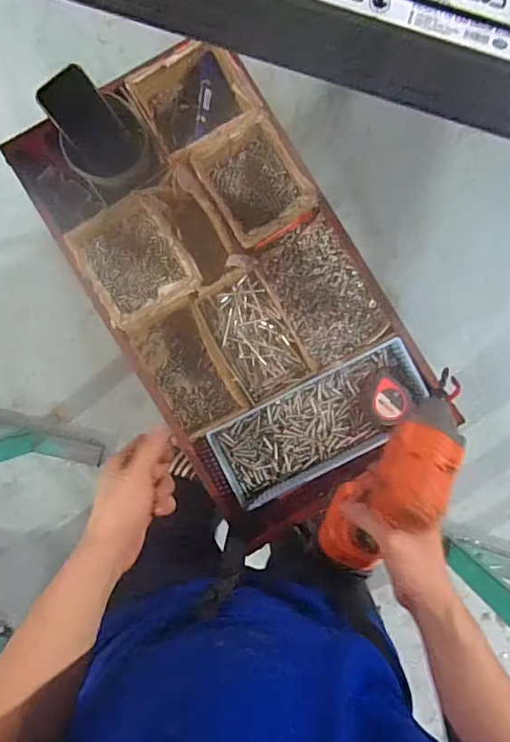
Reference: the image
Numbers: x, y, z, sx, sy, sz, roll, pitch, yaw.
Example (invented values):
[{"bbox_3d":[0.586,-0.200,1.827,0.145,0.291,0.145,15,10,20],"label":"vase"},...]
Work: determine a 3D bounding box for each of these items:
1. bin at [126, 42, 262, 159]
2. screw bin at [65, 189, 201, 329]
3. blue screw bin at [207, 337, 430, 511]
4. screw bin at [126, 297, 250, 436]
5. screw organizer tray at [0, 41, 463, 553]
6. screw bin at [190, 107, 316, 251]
[{"bbox_3d":[-0.089,-0.385,0.716,0.144,0.062,0.135,-31,90,-1],"label":"bin"},{"bbox_3d":[-0.168,-0.157,0.711,0.138,0.057,0.159,-29,90,-1],"label":"screw bin"},{"bbox_3d":[0.093,0.074,0.710,0.300,0.054,0.125,-27,90,-1],"label":"blue screw bin"},{"bbox_3d":[-0.096,0.002,0.724,0.109,0.058,0.174,-28,90,-1],"label":"screw bin"},{"bbox_3d":[-0.031,-0.119,0.703,0.350,0.089,0.663,-31,90,-1],"label":"screw organizer tray"},{"bbox_3d":[-0.002,-0.266,0.720,0.127,0.062,0.162,-31,90,-1],"label":"screw bin"}]

